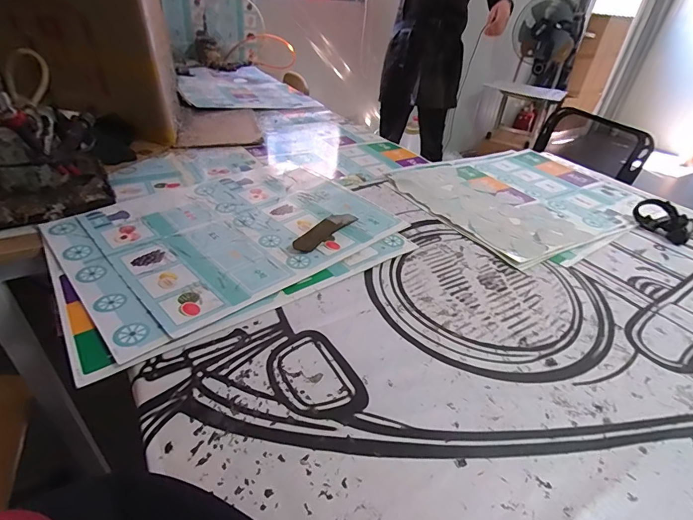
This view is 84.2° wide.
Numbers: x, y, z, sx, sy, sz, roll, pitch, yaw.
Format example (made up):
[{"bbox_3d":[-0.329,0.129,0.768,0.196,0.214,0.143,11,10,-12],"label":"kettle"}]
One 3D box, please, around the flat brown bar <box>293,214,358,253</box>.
[{"bbox_3d":[-0.035,-0.056,0.696,0.036,0.021,0.149,26,42,28],"label":"flat brown bar"}]

